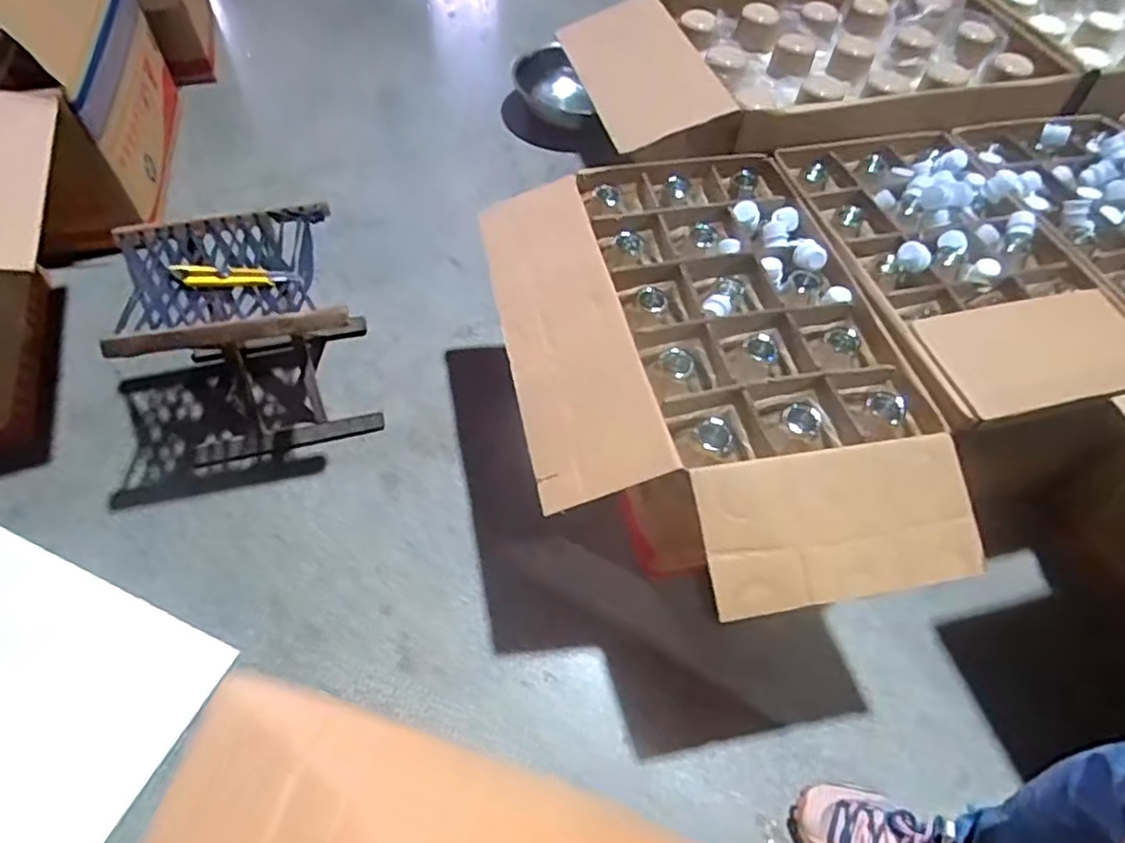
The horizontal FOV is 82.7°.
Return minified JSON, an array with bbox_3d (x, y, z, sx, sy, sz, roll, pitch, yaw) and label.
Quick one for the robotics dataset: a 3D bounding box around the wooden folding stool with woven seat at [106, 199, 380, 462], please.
[{"bbox_3d":[-0.509,-0.142,1.089,0.304,0.315,0.281,-12,56,-11],"label":"wooden folding stool with woven seat"}]

